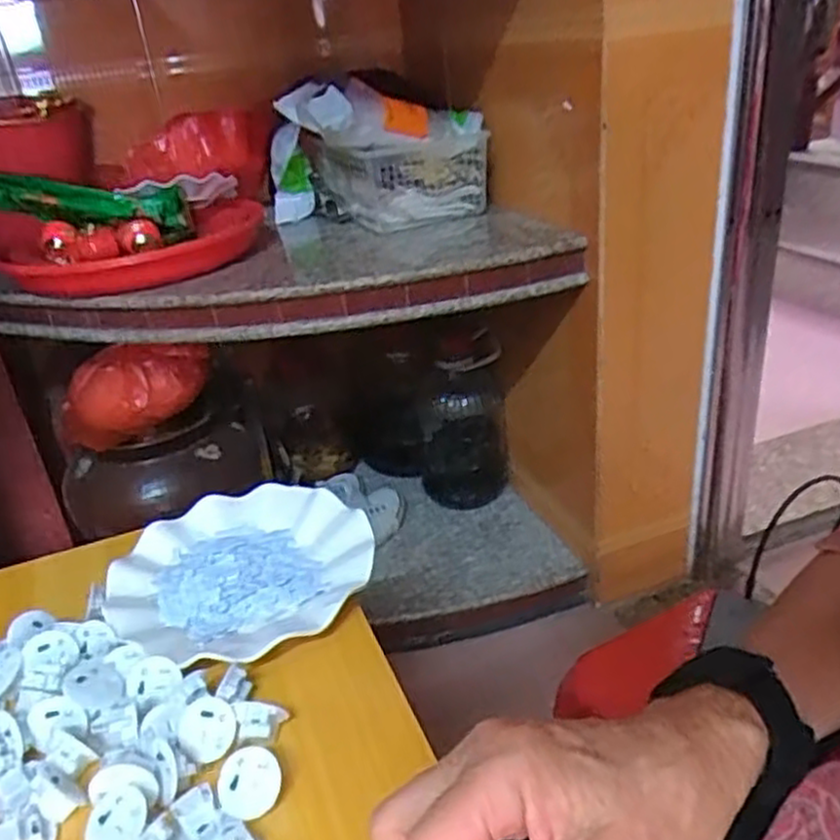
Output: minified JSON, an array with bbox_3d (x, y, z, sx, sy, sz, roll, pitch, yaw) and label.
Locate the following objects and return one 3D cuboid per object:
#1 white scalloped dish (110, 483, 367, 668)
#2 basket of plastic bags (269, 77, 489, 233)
[{"bbox_3d":[-0.126,0.107,0.539,0.177,0.022,0.177,-5,28,3],"label":"white scalloped dish"},{"bbox_3d":[-0.081,-0.409,1.140,0.269,0.184,0.277,-16,29,-17],"label":"basket of plastic bags"}]

